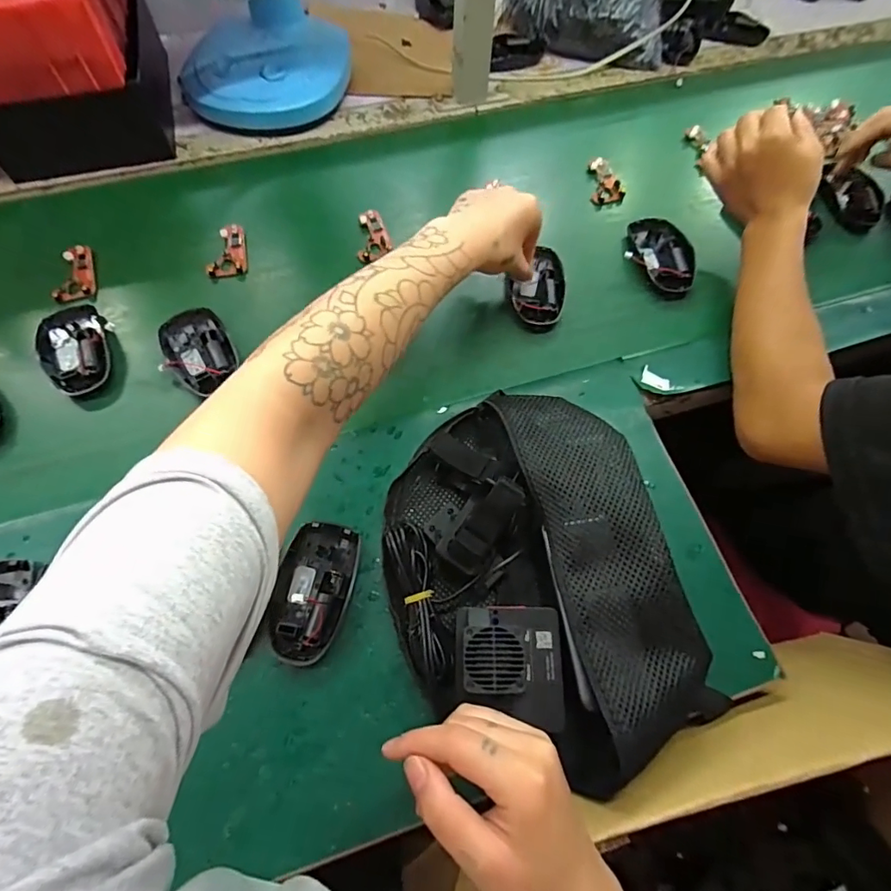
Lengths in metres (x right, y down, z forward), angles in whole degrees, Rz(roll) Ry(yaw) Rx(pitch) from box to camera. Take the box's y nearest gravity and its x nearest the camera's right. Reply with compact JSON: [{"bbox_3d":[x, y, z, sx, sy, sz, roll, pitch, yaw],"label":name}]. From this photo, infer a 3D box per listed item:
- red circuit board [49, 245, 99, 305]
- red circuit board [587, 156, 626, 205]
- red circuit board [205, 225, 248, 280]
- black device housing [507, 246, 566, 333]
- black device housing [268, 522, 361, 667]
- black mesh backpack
[{"bbox_3d":[-0.386,-0.178,0.521,0.038,0.016,0.064,-13,66,-7],"label":"red circuit board"},{"bbox_3d":[0.194,-0.318,0.602,0.038,0.016,0.063,0,65,-1],"label":"red circuit board"},{"bbox_3d":[-0.236,-0.209,0.539,0.040,0.015,0.061,-11,66,-6],"label":"red circuit board"},{"bbox_3d":[0.096,-0.169,0.531,0.057,0.020,0.103,6,65,2],"label":"black device housing"},{"bbox_3d":[-0.102,0.113,0.389,0.055,0.020,0.103,10,65,4],"label":"black device housing"},{"bbox_3d":[0.059,0.090,0.372,0.197,0.076,0.275,-14,66,-8],"label":"black mesh backpack"}]

